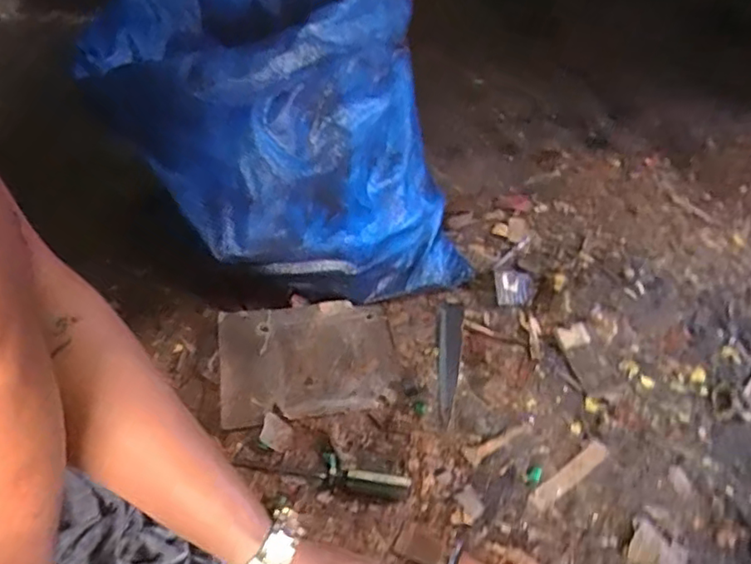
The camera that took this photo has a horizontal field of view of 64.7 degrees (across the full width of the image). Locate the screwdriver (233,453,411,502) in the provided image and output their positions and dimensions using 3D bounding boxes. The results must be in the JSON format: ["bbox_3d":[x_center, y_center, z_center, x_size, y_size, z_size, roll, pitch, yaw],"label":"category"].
[{"bbox_3d":[-0.052,0.193,0.620,0.178,0.022,0.033,11,45,12],"label":"screwdriver"}]

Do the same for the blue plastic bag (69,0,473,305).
[{"bbox_3d":[-0.133,-0.206,0.777,0.361,0.372,0.379,-15,46,-14],"label":"blue plastic bag"}]

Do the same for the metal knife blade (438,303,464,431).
[{"bbox_3d":[0.088,0.096,0.731,0.029,0.004,0.181,6,46,7],"label":"metal knife blade"}]

